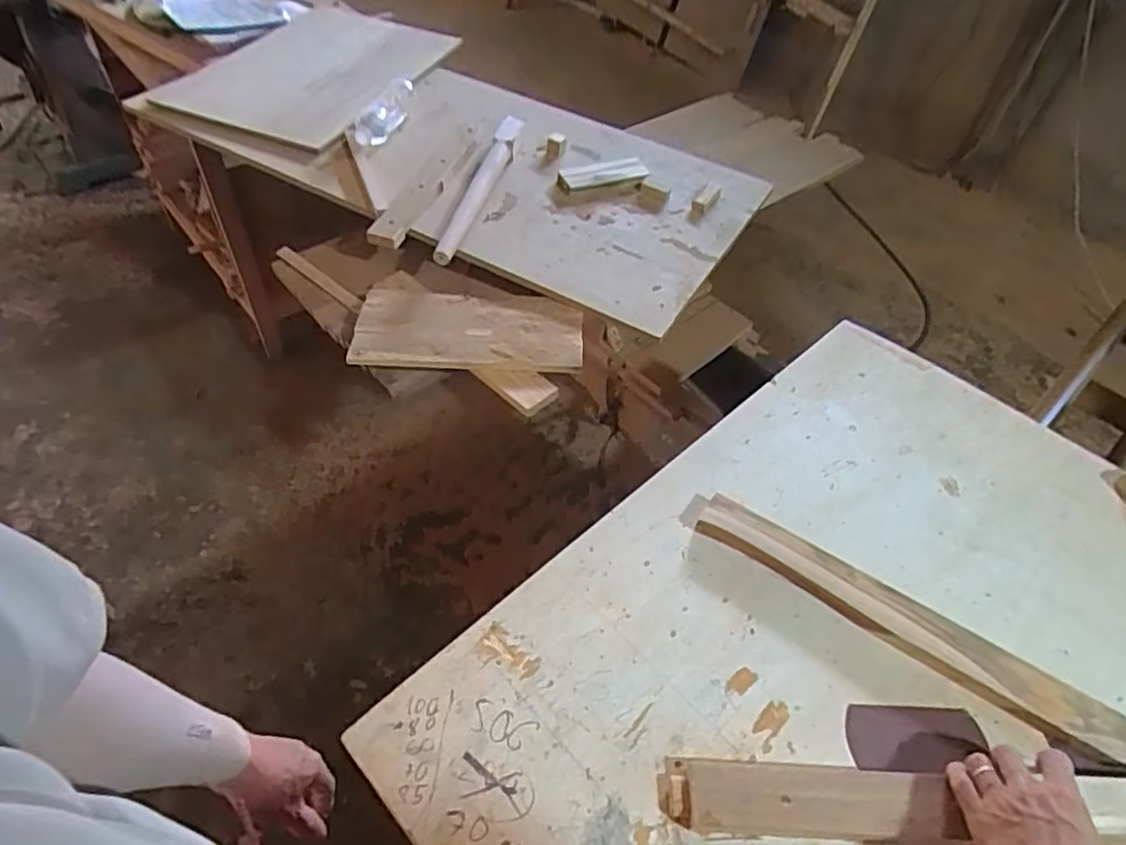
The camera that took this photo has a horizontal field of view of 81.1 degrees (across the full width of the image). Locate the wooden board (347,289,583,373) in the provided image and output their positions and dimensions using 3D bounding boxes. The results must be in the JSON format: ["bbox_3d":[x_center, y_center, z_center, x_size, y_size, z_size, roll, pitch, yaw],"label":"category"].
[{"bbox_3d":[-0.144,-0.155,1.011,0.344,0.019,0.170,5,50,-1],"label":"wooden board"}]

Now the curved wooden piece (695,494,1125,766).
[{"bbox_3d":[0.314,0.184,0.621,0.392,0.023,0.049,31,54,19],"label":"curved wooden piece"}]

